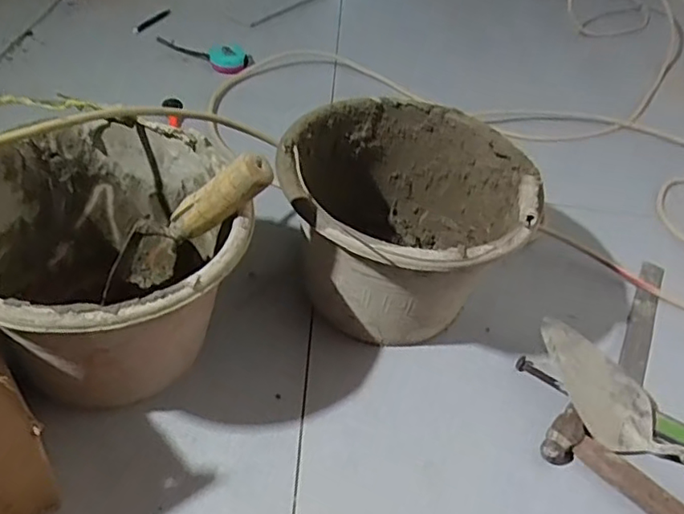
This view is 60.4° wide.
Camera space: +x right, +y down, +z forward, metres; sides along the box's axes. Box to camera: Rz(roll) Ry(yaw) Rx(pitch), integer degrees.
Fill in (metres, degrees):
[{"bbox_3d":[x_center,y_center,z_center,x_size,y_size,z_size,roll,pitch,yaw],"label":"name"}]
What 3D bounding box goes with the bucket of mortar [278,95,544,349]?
[{"bbox_3d":[0.065,-0.035,0.678,0.251,0.194,0.270,5,43,-5],"label":"bucket of mortar"}]

